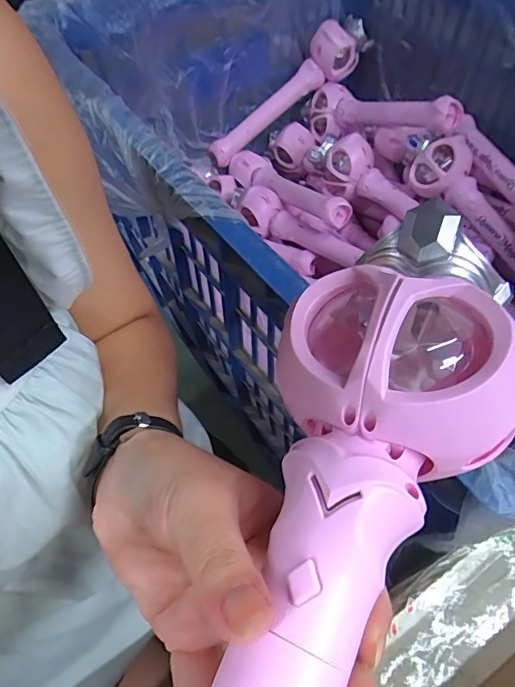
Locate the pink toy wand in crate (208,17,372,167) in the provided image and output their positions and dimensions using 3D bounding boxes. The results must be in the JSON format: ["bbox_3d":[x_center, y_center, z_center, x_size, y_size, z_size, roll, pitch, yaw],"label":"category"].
[{"bbox_3d":[0.048,-0.457,0.853,0.332,0.095,0.064,-32,52,25],"label":"pink toy wand in crate"}]

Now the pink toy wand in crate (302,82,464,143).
[{"bbox_3d":[0.191,-0.398,0.798,0.076,0.083,0.343,-33,39,-20],"label":"pink toy wand in crate"}]

